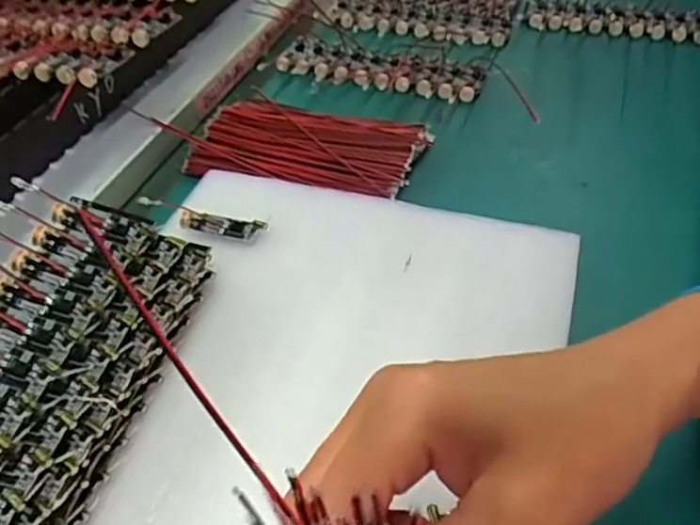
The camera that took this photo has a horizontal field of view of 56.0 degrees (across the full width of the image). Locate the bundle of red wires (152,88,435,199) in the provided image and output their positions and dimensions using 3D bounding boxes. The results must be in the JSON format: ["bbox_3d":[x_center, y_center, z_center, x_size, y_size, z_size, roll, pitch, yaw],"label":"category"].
[{"bbox_3d":[-0.033,-0.077,0.411,0.151,0.011,0.067,11,46,10],"label":"bundle of red wires"}]

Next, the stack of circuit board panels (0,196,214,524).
[{"bbox_3d":[-0.120,0.042,0.263,0.069,0.042,0.169,8,42,12],"label":"stack of circuit board panels"}]

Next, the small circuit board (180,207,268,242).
[{"bbox_3d":[-0.069,-0.021,0.356,0.046,0.005,0.015,12,46,11],"label":"small circuit board"}]

